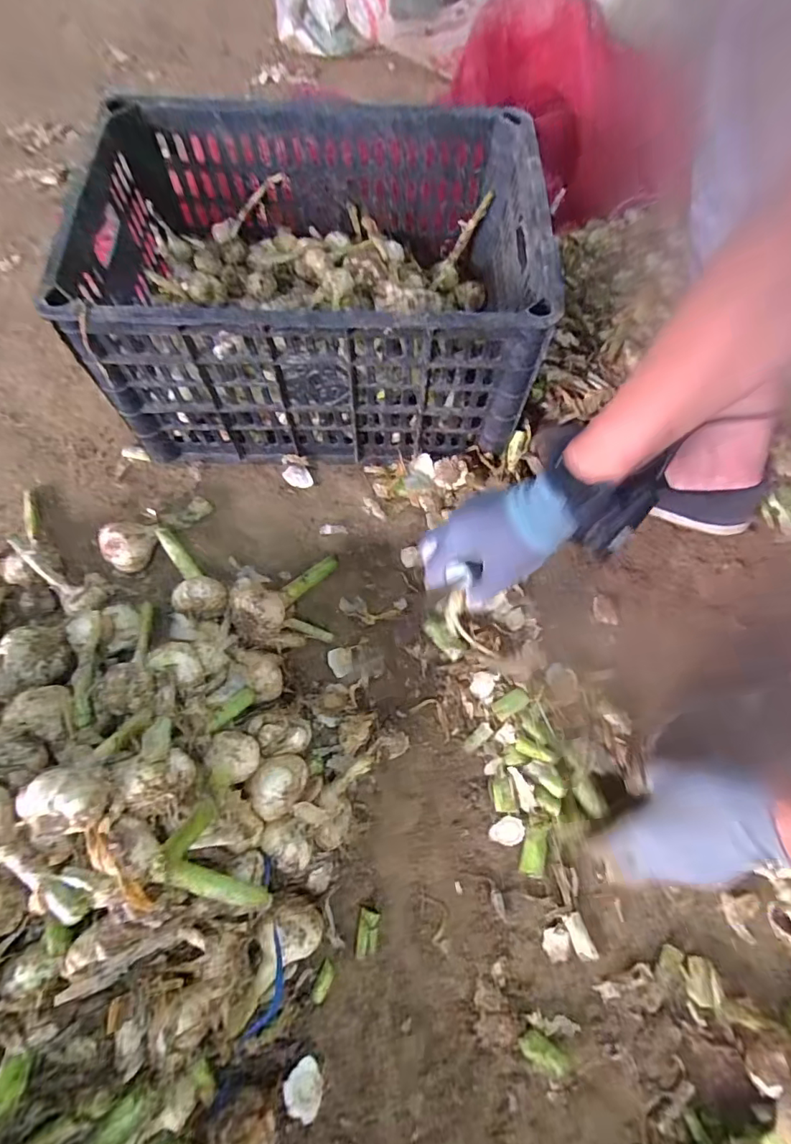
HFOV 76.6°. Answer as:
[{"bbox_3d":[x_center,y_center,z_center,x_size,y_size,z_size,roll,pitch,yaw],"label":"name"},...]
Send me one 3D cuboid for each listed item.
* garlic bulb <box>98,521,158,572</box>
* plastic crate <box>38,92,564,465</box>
[{"bbox_3d":[-0.288,-0.026,0.551,0.053,0.055,0.044,-17,69,-7],"label":"garlic bulb"},{"bbox_3d":[-0.078,-0.304,0.568,0.422,0.234,0.300,-2,68,-1],"label":"plastic crate"}]

